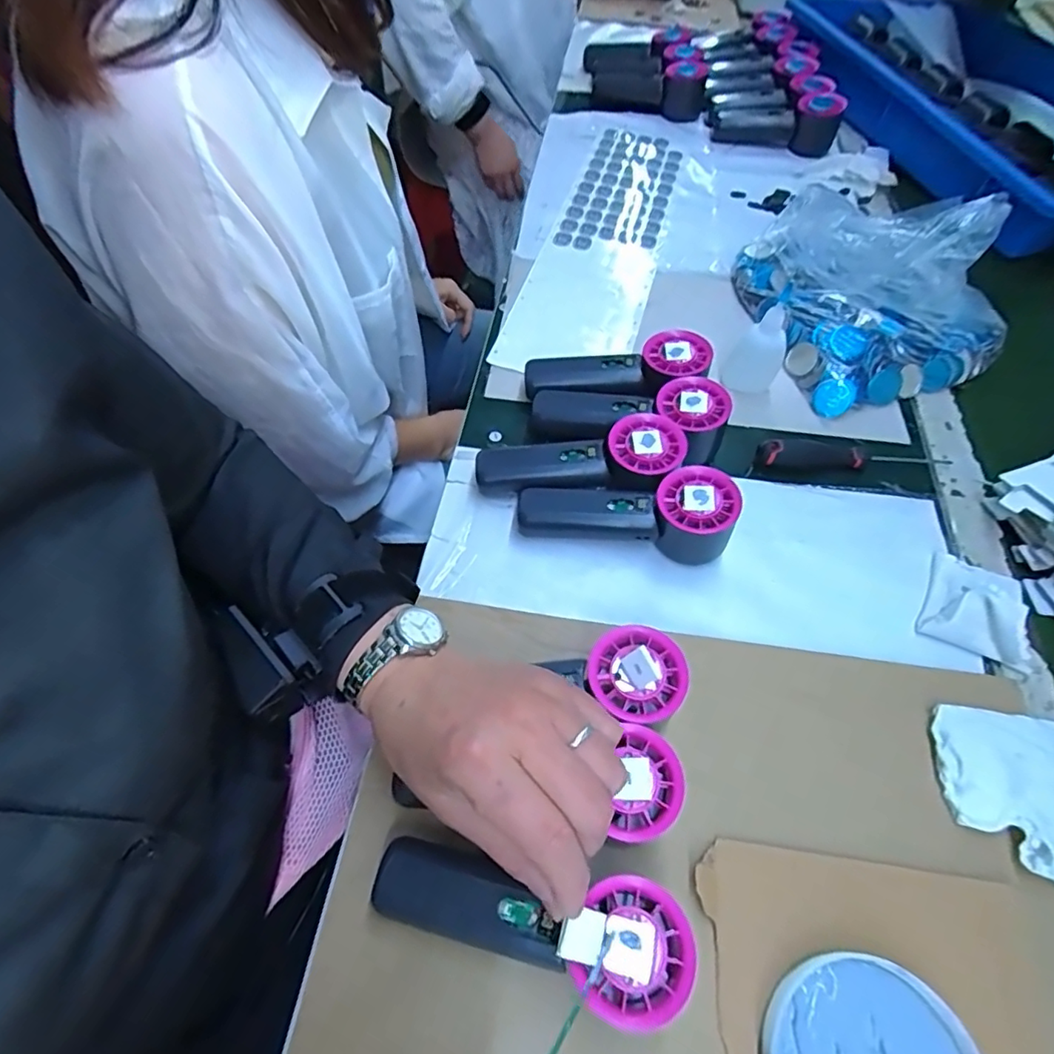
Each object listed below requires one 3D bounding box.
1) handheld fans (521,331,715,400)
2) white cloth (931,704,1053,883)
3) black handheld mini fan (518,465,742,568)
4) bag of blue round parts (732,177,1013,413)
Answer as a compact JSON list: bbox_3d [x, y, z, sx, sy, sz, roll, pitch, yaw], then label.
[{"bbox_3d":[0.077,-0.127,0.497,0.154,0.057,0.059,-3,57,-3],"label":"handheld fans"},{"bbox_3d":[0.310,0.159,0.340,0.119,0.016,0.089,10,58,5],"label":"white cloth"},{"bbox_3d":[0.073,-0.013,0.424,0.151,0.057,0.048,8,58,5],"label":"black handheld mini fan"},{"bbox_3d":[0.331,-0.247,0.560,0.211,0.084,0.256,-13,58,-9],"label":"bag of blue round parts"}]

